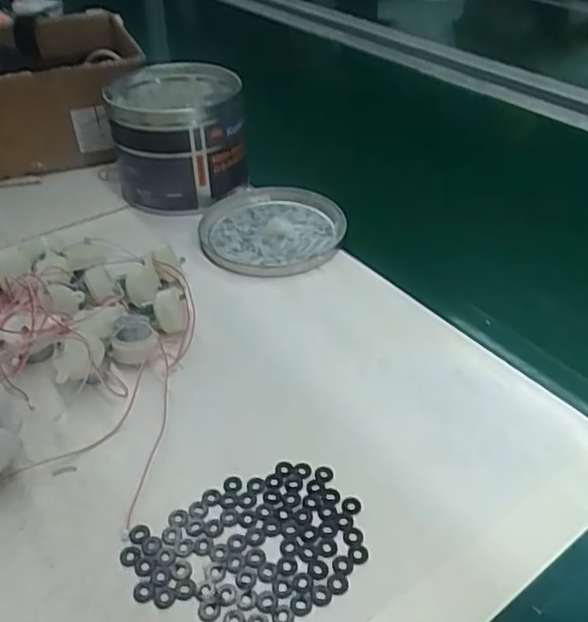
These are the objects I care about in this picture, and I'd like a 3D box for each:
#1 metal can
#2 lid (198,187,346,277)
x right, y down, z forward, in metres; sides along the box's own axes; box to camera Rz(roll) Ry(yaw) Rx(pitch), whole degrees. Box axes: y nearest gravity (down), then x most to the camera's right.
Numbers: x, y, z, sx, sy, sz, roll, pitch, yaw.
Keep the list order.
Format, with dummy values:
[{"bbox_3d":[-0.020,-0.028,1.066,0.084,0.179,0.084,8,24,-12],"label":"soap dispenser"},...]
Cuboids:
[{"bbox_3d":[-0.112,-0.173,0.601,0.122,0.095,0.119,-6,40,-5],"label":"metal can"},{"bbox_3d":[-0.020,-0.077,0.562,0.127,0.021,0.126,-1,40,1],"label":"lid"}]

